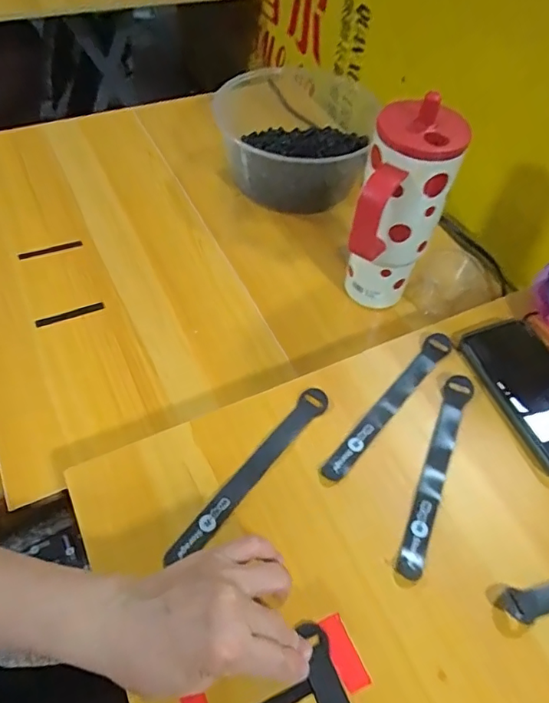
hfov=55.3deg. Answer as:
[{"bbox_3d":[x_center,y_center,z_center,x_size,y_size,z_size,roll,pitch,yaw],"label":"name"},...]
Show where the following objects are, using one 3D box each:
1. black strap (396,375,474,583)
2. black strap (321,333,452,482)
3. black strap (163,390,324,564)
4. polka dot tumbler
[{"bbox_3d":[0.141,0.099,0.450,0.023,0.009,0.196,21,54,11],"label":"black strap"},{"bbox_3d":[0.110,0.048,0.491,0.023,0.007,0.200,34,58,20],"label":"black strap"},{"bbox_3d":[-0.017,0.099,0.444,0.023,0.007,0.195,35,58,20],"label":"black strap"},{"bbox_3d":[0.117,-0.122,0.529,0.080,0.212,0.104,20,54,10],"label":"polka dot tumbler"}]

